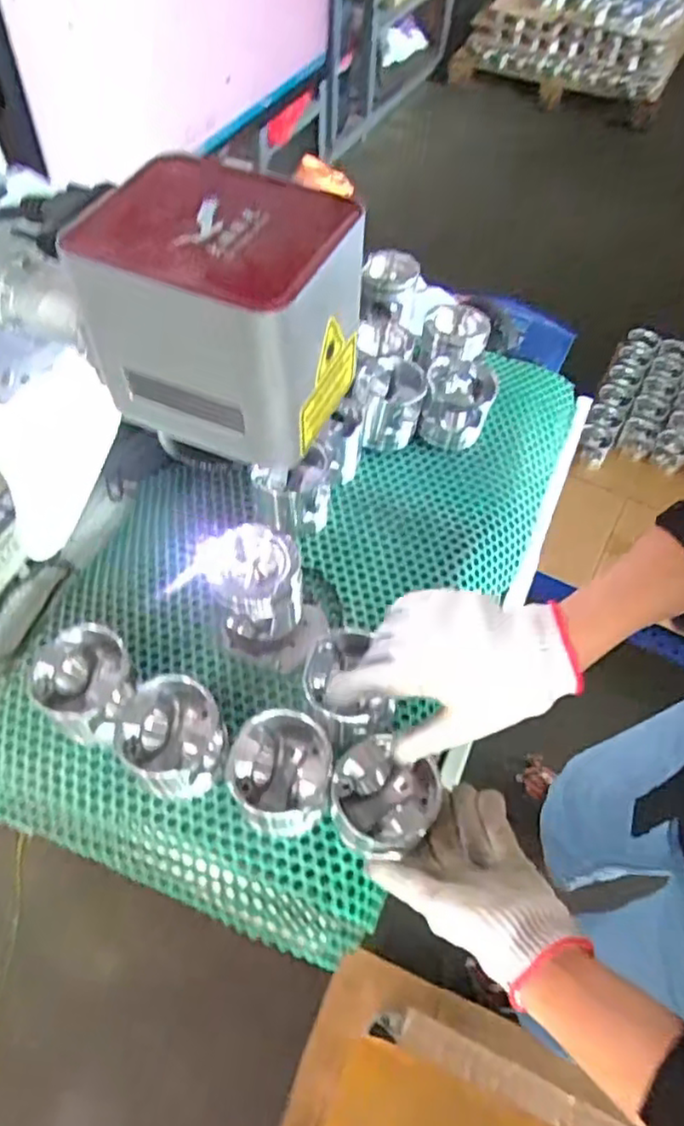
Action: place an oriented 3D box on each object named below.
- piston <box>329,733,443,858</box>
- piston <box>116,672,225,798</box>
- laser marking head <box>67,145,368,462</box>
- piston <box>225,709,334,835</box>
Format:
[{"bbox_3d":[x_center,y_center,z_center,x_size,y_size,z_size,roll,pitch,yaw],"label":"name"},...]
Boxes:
[{"bbox_3d":[0.030,0.183,0.515,0.075,0.068,0.079,1,56,-1],"label":"piston"},{"bbox_3d":[-0.135,0.141,0.540,0.077,0.068,0.087,-19,58,-13],"label":"piston"},{"bbox_3d":[-0.060,-0.129,0.346,0.125,0.097,0.105,22,58,13],"label":"laser marking head"},{"bbox_3d":[-0.047,0.167,0.523,0.075,0.065,0.081,8,56,4],"label":"piston"}]

